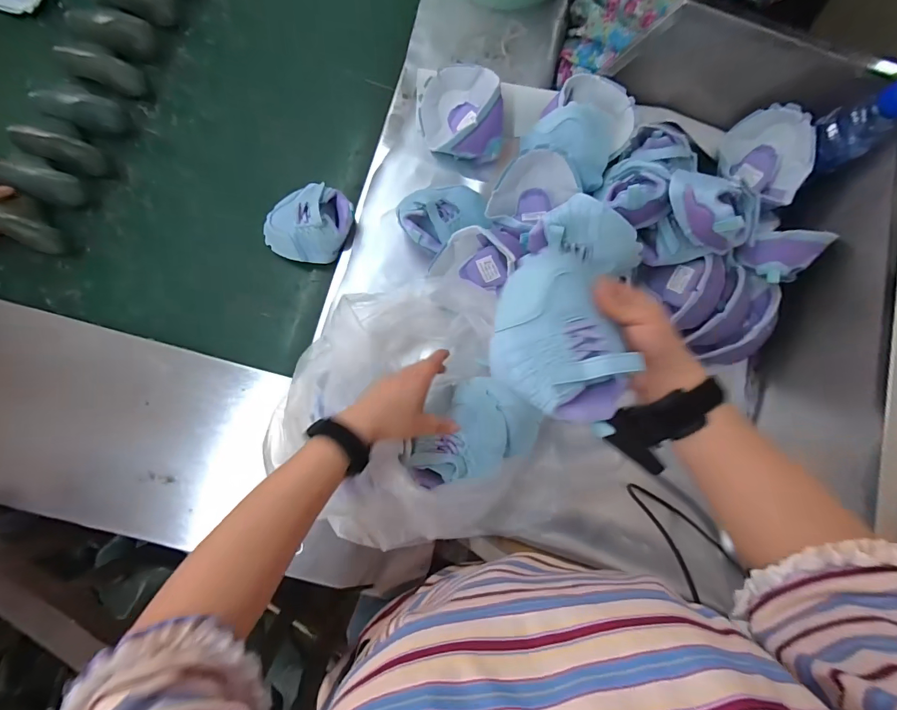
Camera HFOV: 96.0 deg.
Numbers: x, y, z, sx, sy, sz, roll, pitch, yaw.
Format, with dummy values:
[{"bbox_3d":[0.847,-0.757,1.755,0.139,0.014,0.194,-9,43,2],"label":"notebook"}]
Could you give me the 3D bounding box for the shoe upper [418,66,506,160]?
[{"bbox_3d":[0.016,-0.366,0.617,0.113,0.083,0.132,-11,86,-8],"label":"shoe upper"}]

